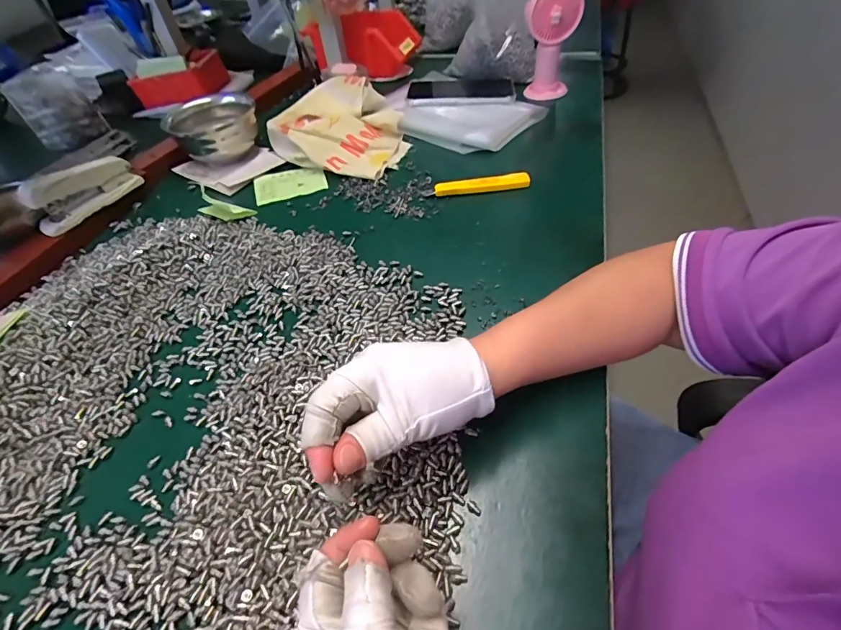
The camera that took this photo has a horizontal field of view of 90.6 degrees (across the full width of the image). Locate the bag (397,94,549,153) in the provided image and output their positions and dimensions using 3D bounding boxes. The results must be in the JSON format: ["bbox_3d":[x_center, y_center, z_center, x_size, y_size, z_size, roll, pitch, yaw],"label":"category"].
[{"bbox_3d":[0.068,-0.286,0.604,0.201,0.019,0.136,10,51,14],"label":"bag"}]

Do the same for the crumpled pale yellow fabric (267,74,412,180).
[{"bbox_3d":[-0.111,-0.281,0.602,0.199,0.054,0.176,19,54,21],"label":"crumpled pale yellow fabric"}]

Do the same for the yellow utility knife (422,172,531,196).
[{"bbox_3d":[0.069,-0.158,0.507,0.125,0.017,0.016,-6,49,1],"label":"yellow utility knife"}]

